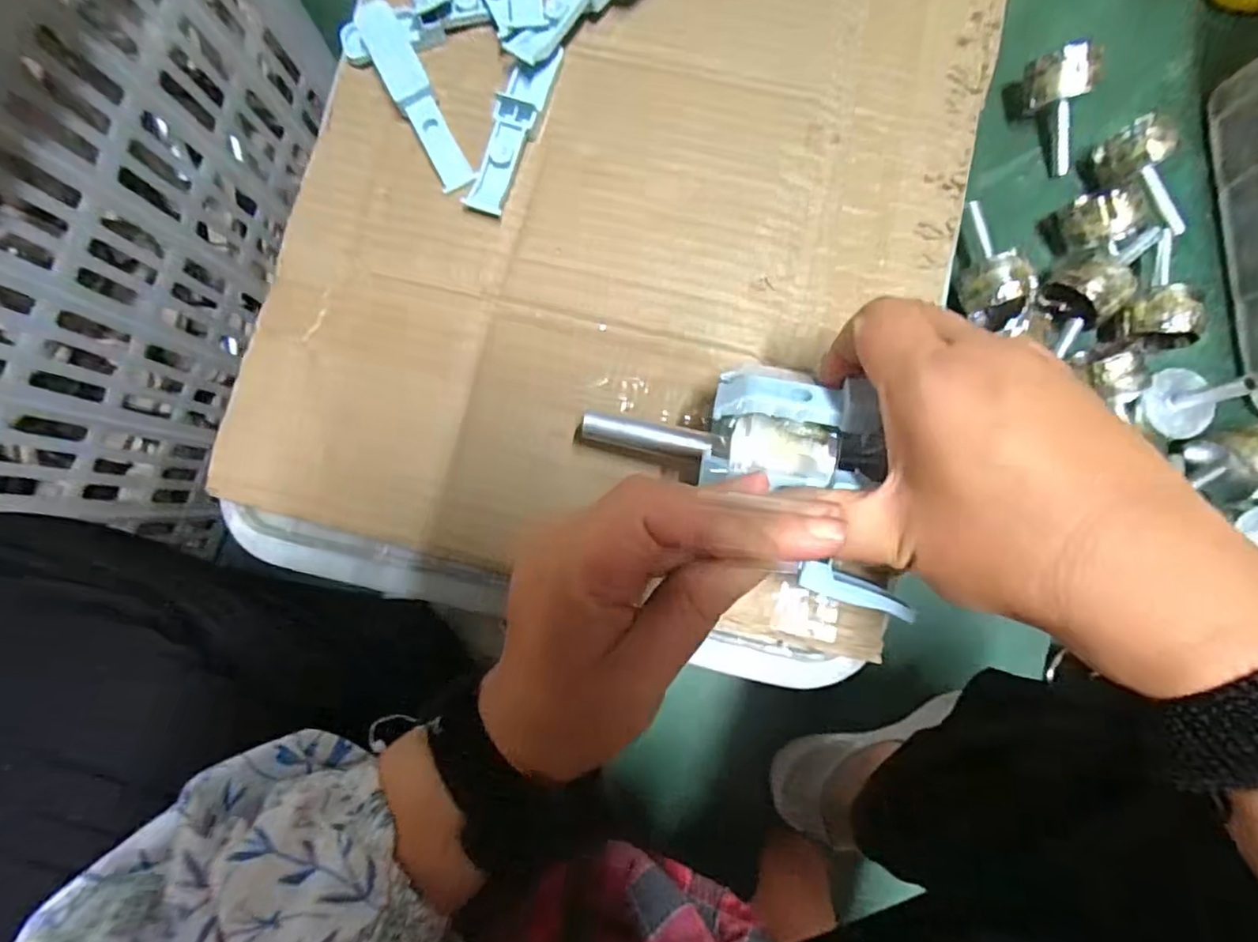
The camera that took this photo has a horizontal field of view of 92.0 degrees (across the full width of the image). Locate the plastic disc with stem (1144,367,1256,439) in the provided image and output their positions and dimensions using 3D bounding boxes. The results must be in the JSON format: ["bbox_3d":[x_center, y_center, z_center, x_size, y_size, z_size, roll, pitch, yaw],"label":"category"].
[{"bbox_3d":[0.481,-0.062,0.512,0.049,0.057,0.061,-15,82,1],"label":"plastic disc with stem"}]

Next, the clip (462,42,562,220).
[{"bbox_3d":[-0.059,-0.175,0.307,0.020,0.007,0.093,17,84,5],"label":"clip"}]

